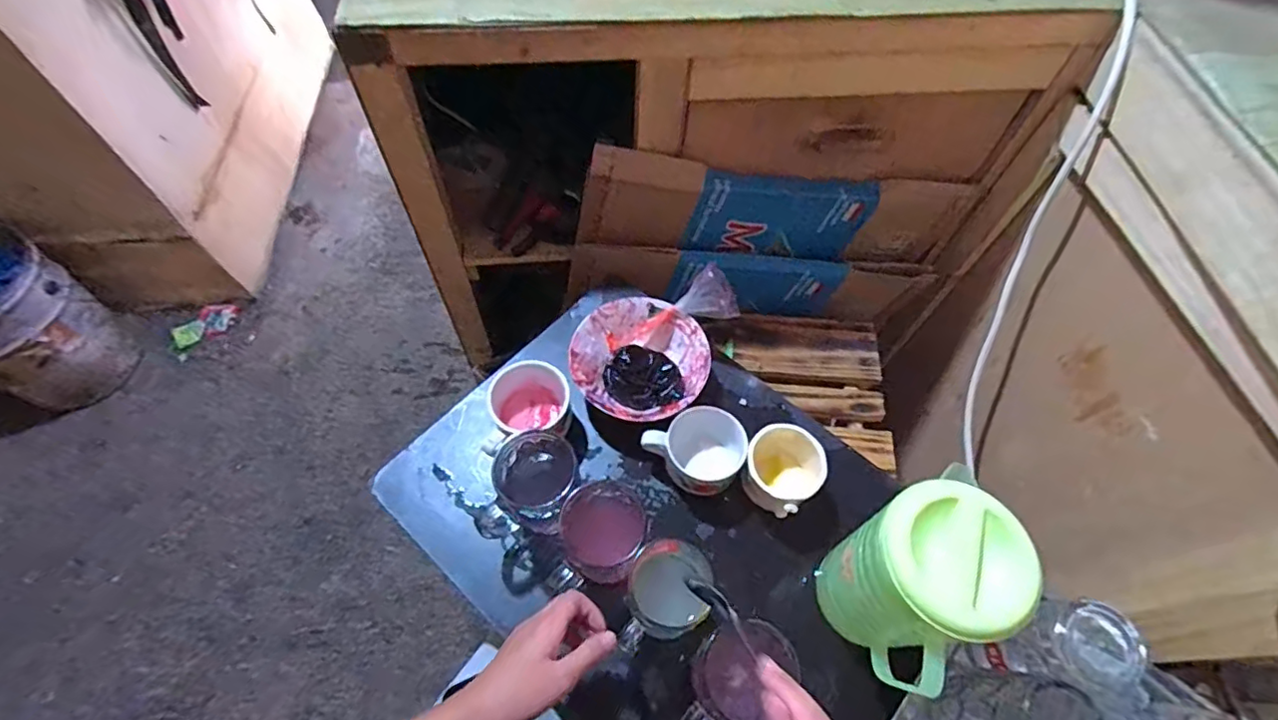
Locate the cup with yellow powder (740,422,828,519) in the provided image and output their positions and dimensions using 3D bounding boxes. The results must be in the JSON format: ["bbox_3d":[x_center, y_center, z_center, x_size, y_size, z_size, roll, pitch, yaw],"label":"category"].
[{"bbox_3d":[0.151,0.112,0.614,0.074,0.079,0.092,29,65,15],"label":"cup with yellow powder"}]

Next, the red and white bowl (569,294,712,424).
[{"bbox_3d":[0.000,0.004,0.671,0.152,0.048,0.147,0,61,0],"label":"red and white bowl"}]

